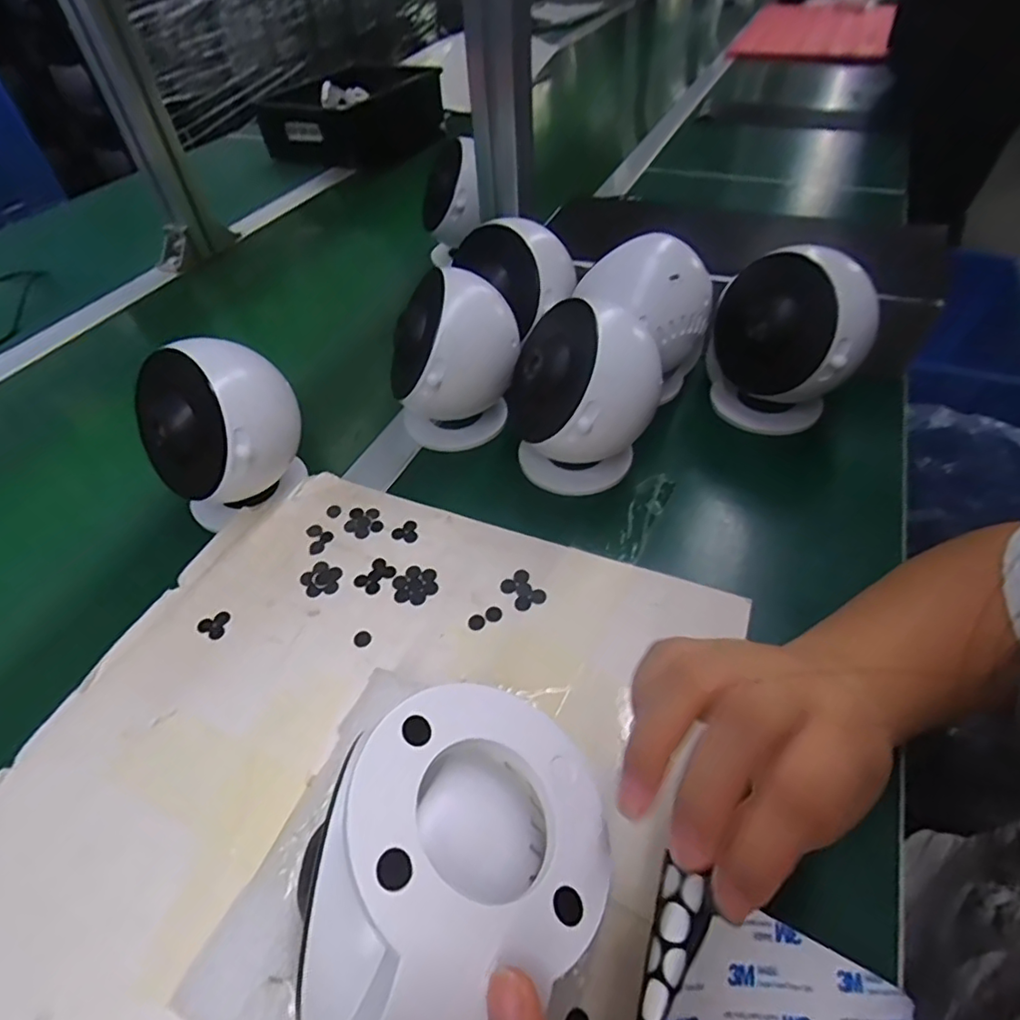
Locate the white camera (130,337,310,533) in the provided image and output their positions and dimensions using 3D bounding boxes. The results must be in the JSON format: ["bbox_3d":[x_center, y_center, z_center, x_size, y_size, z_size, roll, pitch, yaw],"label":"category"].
[{"bbox_3d":[-0.203,-0.053,0.400,0.092,0.114,0.082,4,48,7],"label":"white camera"}]

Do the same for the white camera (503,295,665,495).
[{"bbox_3d":[0.049,-0.070,0.403,0.102,0.120,0.089,1,48,5],"label":"white camera"}]

